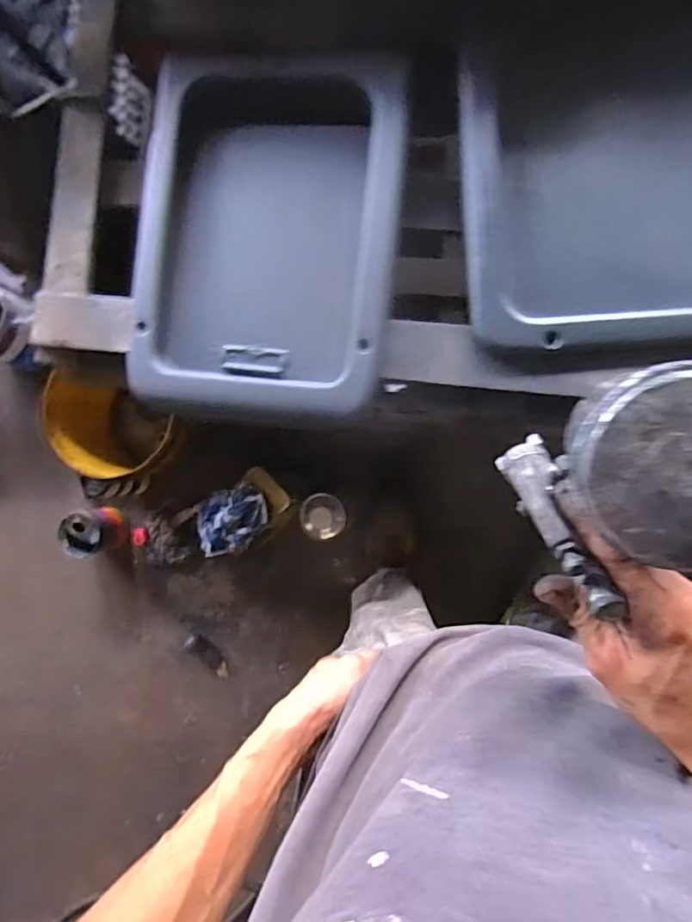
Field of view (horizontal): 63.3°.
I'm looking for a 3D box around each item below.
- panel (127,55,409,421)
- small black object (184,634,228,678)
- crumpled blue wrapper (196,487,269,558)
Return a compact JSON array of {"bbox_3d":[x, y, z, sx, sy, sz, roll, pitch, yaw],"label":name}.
[{"bbox_3d":[-0.088,-0.255,0.641,0.291,0.053,0.396,6,90,9],"label":"panel"},{"bbox_3d":[-0.325,0.461,1.330,0.125,0.022,0.046,41,95,7],"label":"small black object"},{"bbox_3d":[-0.228,0.114,1.094,0.153,0.048,0.120,-19,86,8],"label":"crumpled blue wrapper"}]

